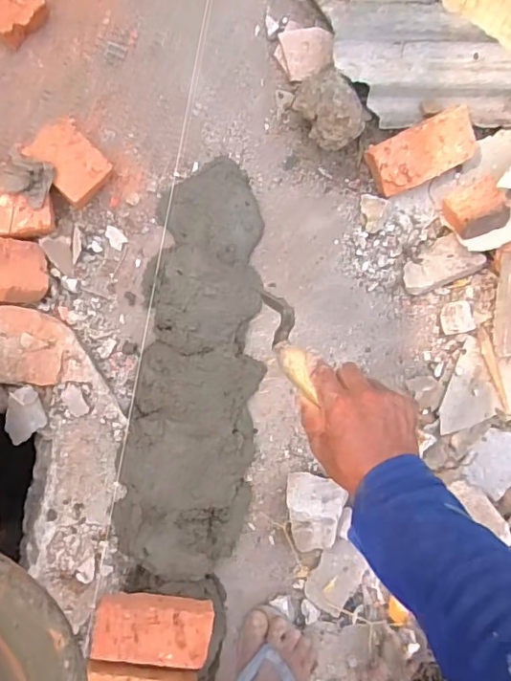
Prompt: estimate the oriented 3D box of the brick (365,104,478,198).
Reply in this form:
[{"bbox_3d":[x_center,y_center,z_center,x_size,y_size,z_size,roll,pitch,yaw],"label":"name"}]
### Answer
[{"bbox_3d":[0.263,-0.300,0.873,0.168,0.053,0.084,-25,108,0],"label":"brick"}]

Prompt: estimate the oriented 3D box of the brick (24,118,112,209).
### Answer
[{"bbox_3d":[-0.275,-0.260,0.803,0.085,0.048,0.118,-44,96,-9],"label":"brick"}]

